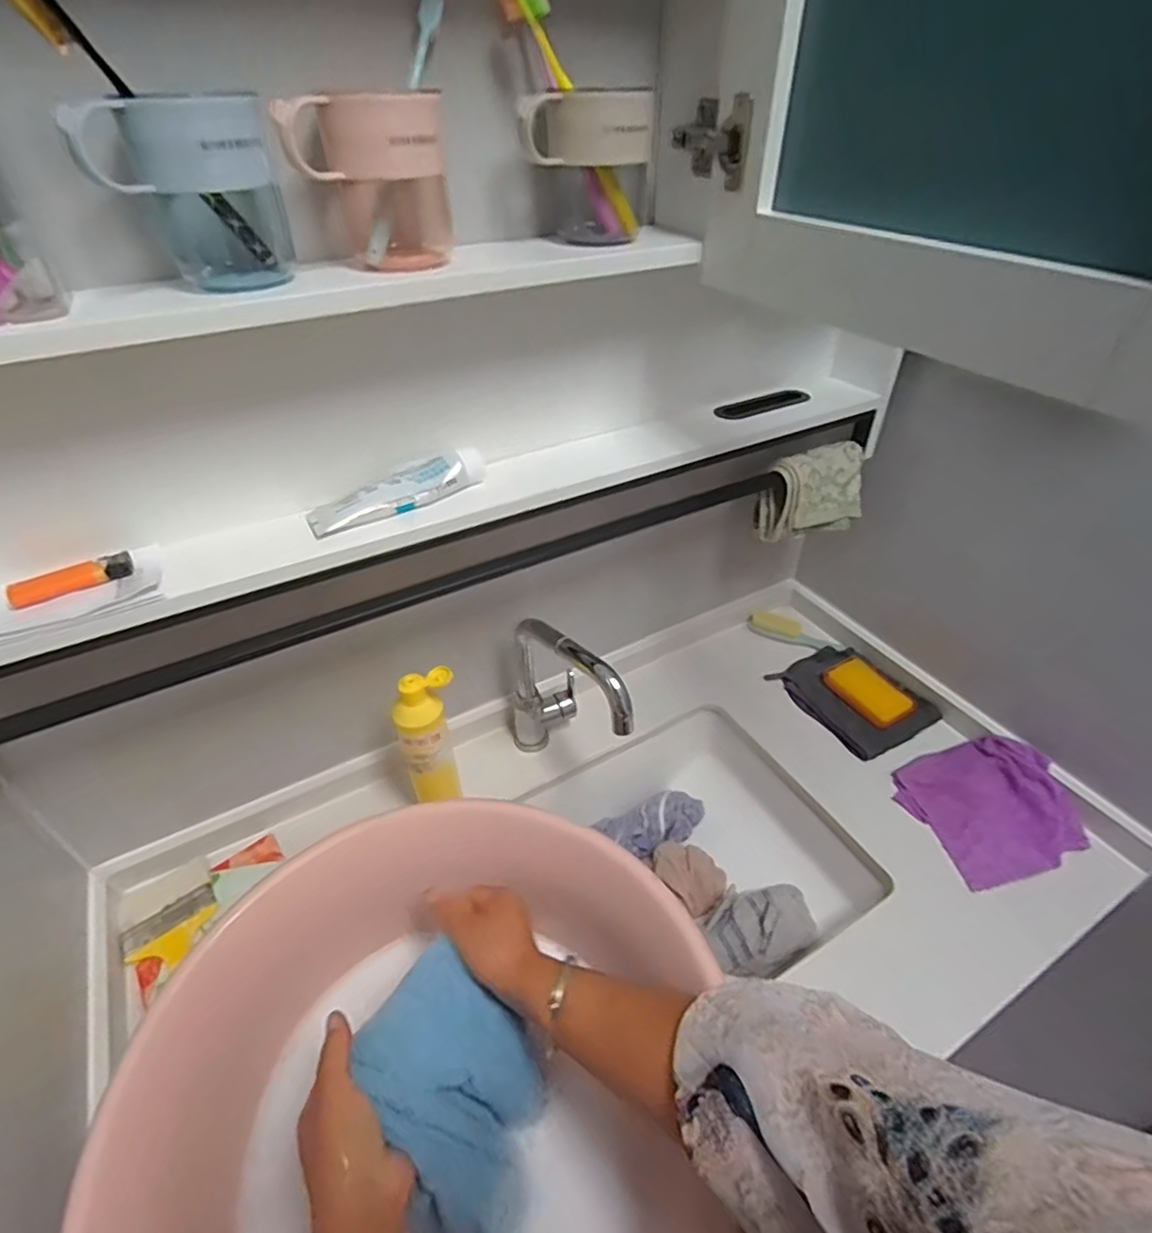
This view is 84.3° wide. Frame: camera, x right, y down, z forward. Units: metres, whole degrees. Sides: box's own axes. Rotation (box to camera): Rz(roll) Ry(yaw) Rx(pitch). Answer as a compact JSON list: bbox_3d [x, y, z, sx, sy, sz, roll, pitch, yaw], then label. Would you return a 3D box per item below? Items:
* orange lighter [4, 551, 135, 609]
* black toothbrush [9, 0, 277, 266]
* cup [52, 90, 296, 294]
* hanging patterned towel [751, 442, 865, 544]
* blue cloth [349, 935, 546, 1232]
[{"bbox_3d":[-0.392,-0.030,0.492,0.082,0.013,0.031,-26,47,-27],"label":"orange lighter"},{"bbox_3d":[-0.248,-0.283,0.379,0.010,0.185,0.017,17,79,19],"label":"black toothbrush"},{"bbox_3d":[-0.241,-0.264,0.404,0.103,0.104,0.072,-16,43,-18],"label":"cup"},{"bbox_3d":[0.305,-0.156,0.813,0.134,0.098,0.058,-12,42,-13],"label":"hanging patterned towel"},{"bbox_3d":[-0.090,0.355,0.474,0.150,0.125,0.122,29,48,30],"label":"blue cloth"}]

